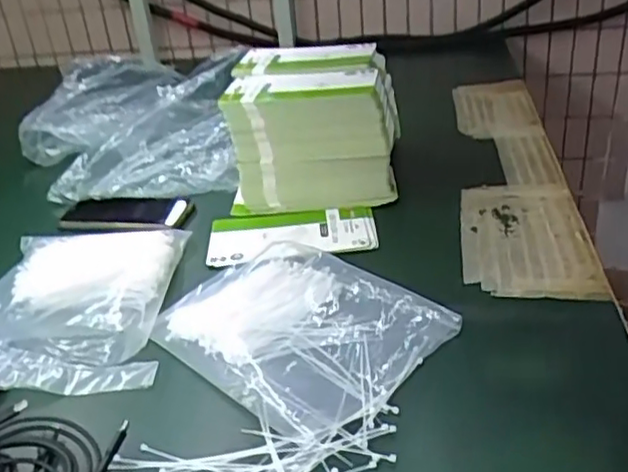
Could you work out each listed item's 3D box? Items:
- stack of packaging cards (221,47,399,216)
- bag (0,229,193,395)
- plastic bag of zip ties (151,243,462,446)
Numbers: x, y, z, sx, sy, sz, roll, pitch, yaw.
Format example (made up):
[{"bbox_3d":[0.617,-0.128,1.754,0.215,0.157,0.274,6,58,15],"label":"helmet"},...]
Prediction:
[{"bbox_3d":[0.001,-0.144,0.863,0.203,0.147,0.233,-4,29,3],"label":"stack of packaging cards"},{"bbox_3d":[-0.240,0.056,0.666,0.189,0.027,0.251,-4,29,3],"label":"bag"},{"bbox_3d":[-0.022,0.076,0.608,0.242,0.025,0.178,22,38,40],"label":"plastic bag of zip ties"}]

